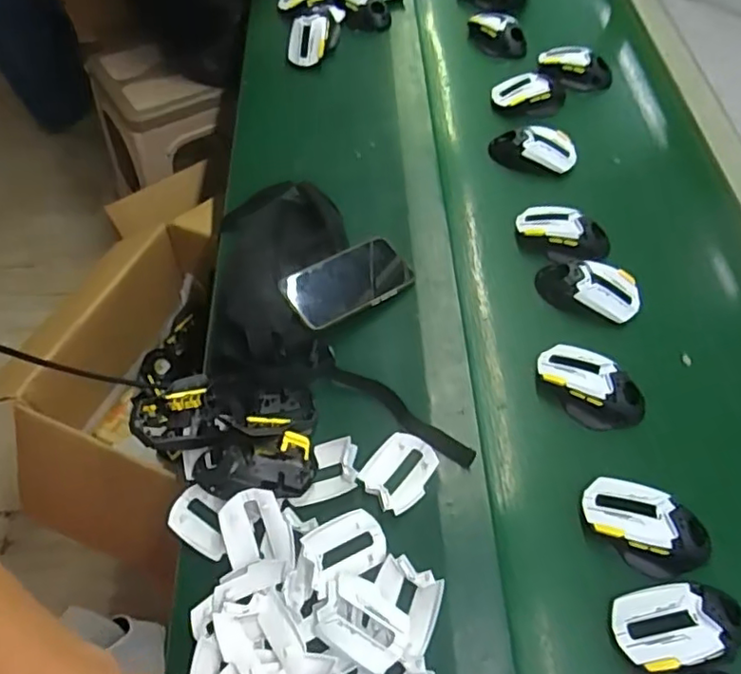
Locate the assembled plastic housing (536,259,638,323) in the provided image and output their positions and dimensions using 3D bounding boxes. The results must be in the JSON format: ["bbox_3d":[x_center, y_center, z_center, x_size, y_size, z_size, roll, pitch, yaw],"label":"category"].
[{"bbox_3d":[0.260,-0.054,0.719,0.115,0.043,0.059,11,56,6],"label":"assembled plastic housing"}]

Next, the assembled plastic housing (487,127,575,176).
[{"bbox_3d":[0.230,-0.264,0.853,0.117,0.056,0.049,12,56,7],"label":"assembled plastic housing"}]

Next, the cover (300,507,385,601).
[{"bbox_3d":[-0.024,0.197,0.560,0.079,0.020,0.052,-25,60,-17],"label":"cover"}]

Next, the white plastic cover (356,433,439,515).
[{"bbox_3d":[0.031,0.135,0.605,0.077,0.013,0.062,-38,64,-24],"label":"white plastic cover"}]

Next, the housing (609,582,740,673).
[{"bbox_3d":[0.267,0.249,0.521,0.107,0.030,0.063,-7,56,-6],"label":"housing"}]

